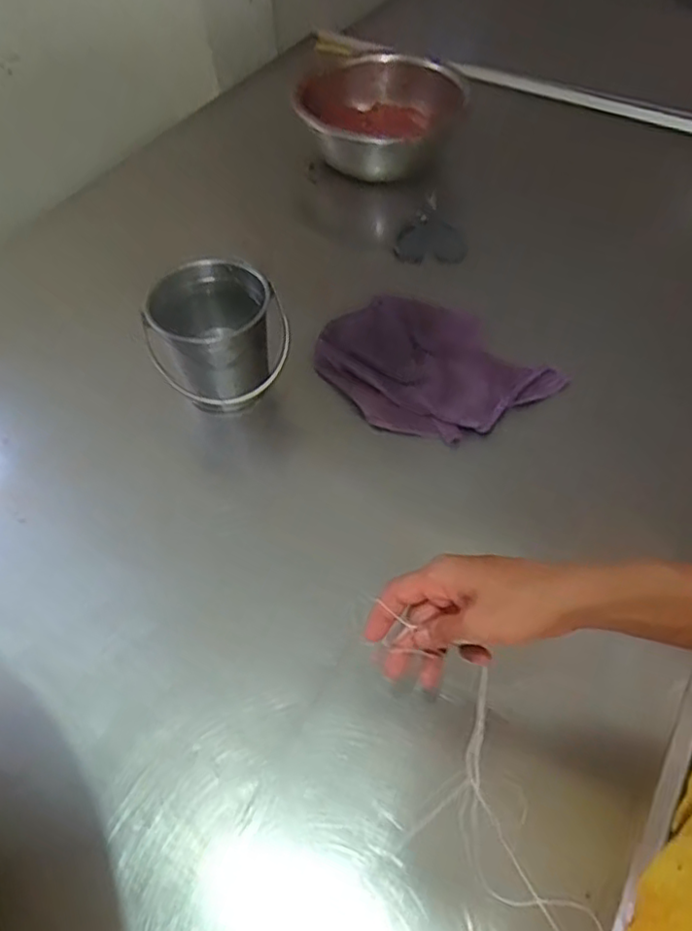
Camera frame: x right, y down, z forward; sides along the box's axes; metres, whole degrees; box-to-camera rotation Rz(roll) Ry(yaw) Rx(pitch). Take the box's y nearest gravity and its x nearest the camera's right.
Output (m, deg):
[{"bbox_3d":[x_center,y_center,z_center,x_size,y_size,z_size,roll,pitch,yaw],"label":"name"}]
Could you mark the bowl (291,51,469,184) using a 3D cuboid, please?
[{"bbox_3d":[0.058,-0.581,1.062,0.267,0.127,0.248,-1,52,2],"label":"bowl"}]

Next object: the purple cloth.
[{"bbox_3d":[0.111,-0.117,0.793,0.309,0.056,0.175,9,53,10],"label":"purple cloth"}]

